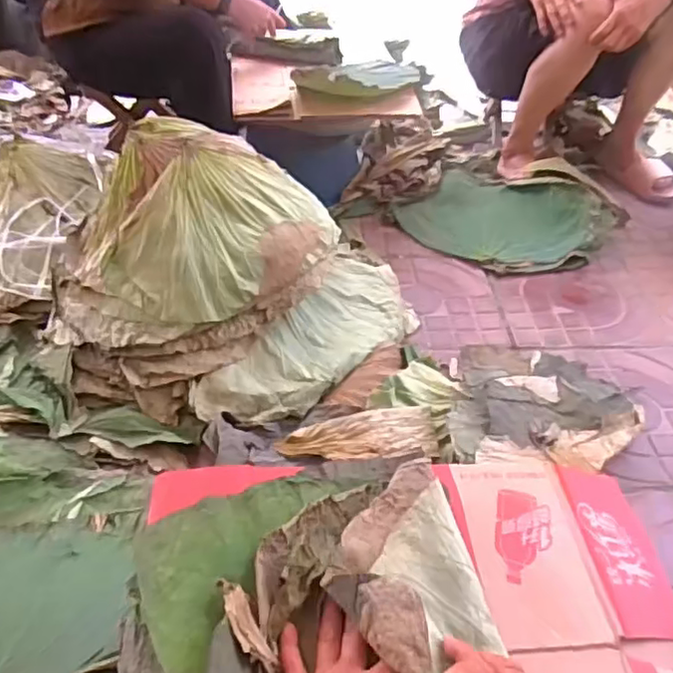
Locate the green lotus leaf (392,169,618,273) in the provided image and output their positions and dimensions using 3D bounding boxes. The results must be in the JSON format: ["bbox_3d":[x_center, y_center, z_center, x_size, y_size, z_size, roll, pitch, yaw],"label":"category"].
[{"bbox_3d":[0.361,-0.266,1.400,0.396,0.102,0.281,28,47,28],"label":"green lotus leaf"}]

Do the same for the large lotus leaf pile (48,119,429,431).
[{"bbox_3d":[-0.152,-0.106,1.005,0.473,0.317,0.395,11,41,12],"label":"large lotus leaf pile"}]

